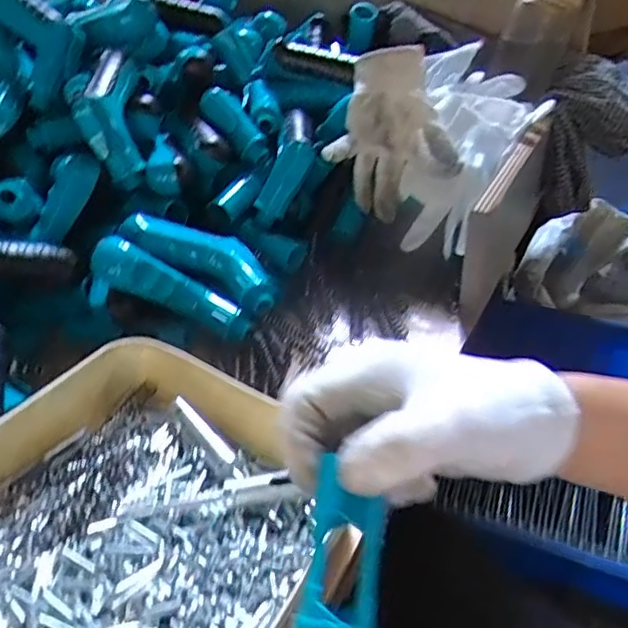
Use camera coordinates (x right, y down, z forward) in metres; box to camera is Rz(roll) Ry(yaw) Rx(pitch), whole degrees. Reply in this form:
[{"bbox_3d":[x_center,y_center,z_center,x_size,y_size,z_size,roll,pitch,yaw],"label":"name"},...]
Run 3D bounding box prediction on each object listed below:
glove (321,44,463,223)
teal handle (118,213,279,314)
[{"bbox_3d":[0.067,-0.172,0.595,0.122,0.154,0.061,-20,12,-7],"label":"glove"},{"bbox_3d":[-0.096,-0.054,0.555,0.141,0.030,0.059,27,38,-6],"label":"teal handle"}]

